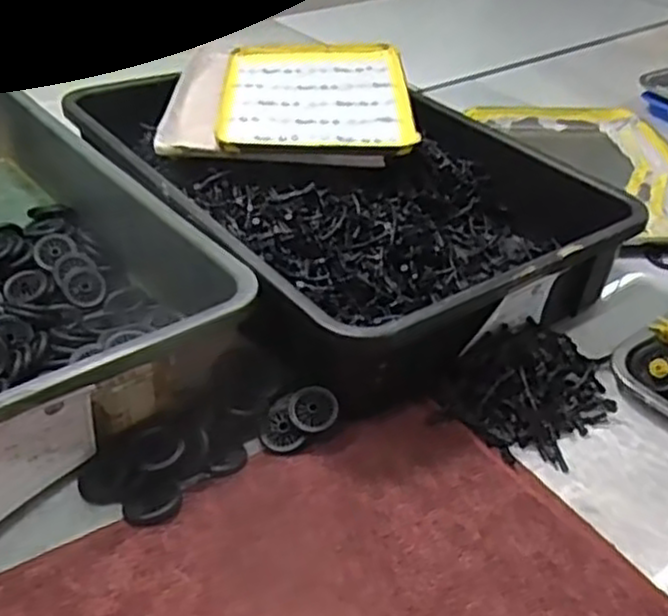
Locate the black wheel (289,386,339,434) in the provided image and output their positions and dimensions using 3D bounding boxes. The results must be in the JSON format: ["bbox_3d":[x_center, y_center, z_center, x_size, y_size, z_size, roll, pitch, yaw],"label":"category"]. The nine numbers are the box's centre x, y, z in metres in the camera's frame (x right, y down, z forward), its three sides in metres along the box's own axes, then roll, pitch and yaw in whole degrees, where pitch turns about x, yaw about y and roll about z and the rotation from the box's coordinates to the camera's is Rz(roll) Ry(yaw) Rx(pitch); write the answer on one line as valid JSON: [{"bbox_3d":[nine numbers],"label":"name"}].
[{"bbox_3d":[-0.015,0.073,0.550,0.034,0.007,0.037,-2,59,3],"label":"black wheel"}]

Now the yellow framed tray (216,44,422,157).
[{"bbox_3d":[-0.019,-0.240,0.835,0.201,0.013,0.257,0,41,-1],"label":"yellow framed tray"}]

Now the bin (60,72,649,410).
[{"bbox_3d":[-0.005,-0.121,0.759,0.358,0.094,0.501,-23,46,-31],"label":"bin"}]

